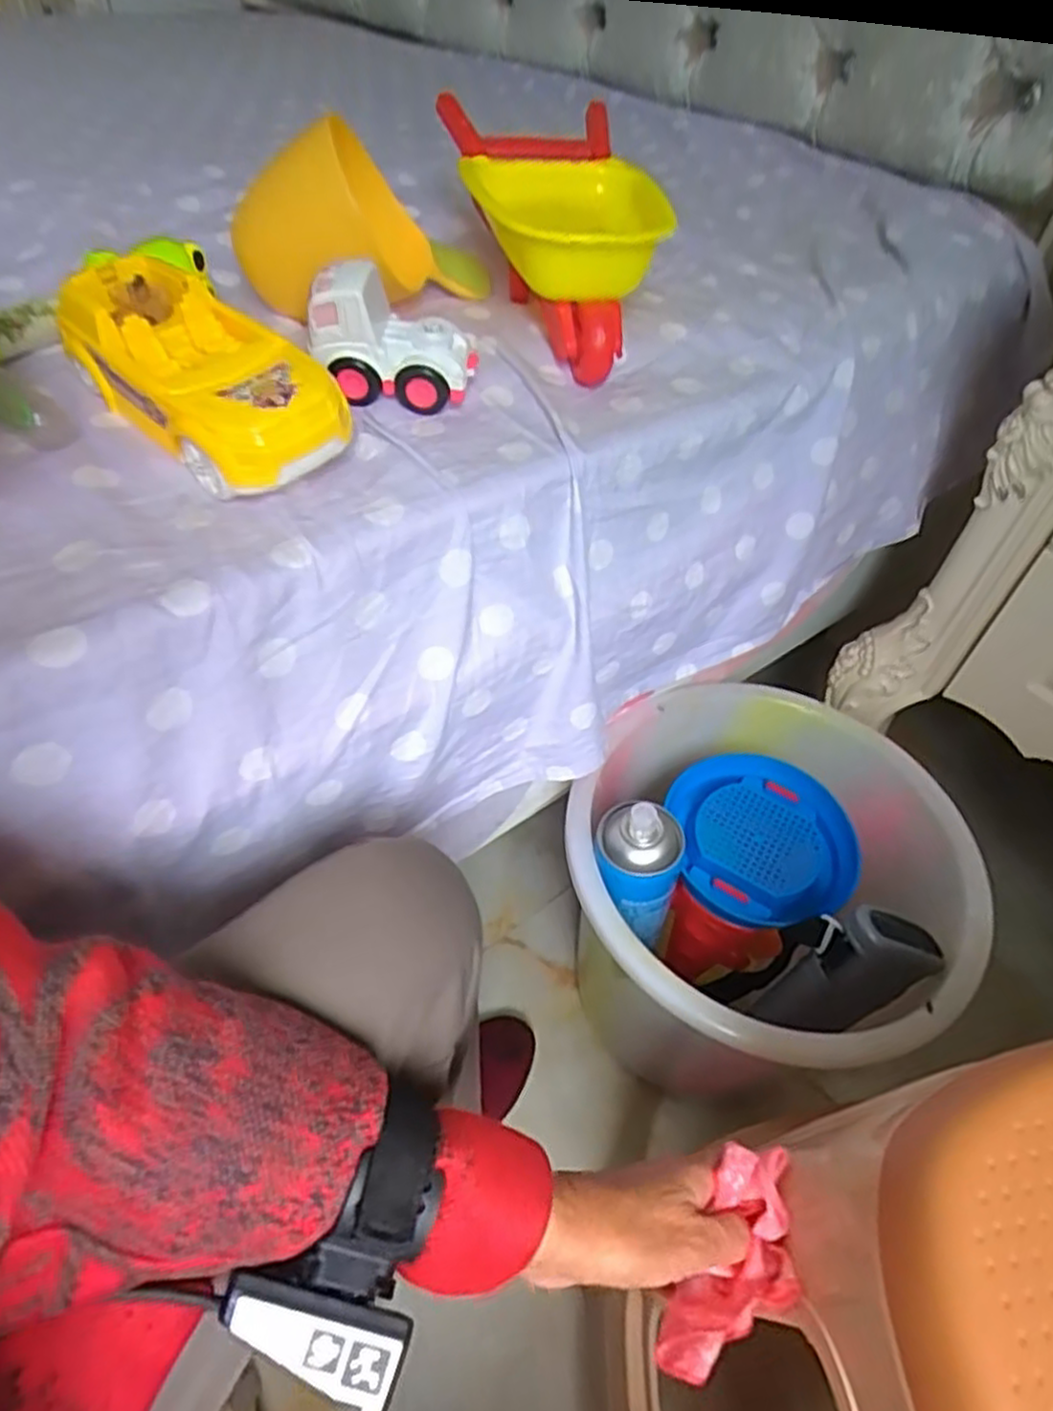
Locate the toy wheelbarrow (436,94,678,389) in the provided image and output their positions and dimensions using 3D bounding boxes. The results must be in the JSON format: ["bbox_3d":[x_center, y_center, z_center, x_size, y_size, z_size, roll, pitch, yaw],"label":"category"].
[{"bbox_3d":[0.021,-0.327,0.520,0.111,0.096,0.213,-9,50,-14],"label":"toy wheelbarrow"}]

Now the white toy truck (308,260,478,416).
[{"bbox_3d":[-0.079,-0.216,0.439,0.092,0.065,0.045,3,48,-3],"label":"white toy truck"}]

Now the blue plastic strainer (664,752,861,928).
[{"bbox_3d":[0.197,0.107,0.620,0.138,0.027,0.146,-2,49,-7],"label":"blue plastic strainer"}]

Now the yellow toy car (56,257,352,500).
[{"bbox_3d":[-0.172,-0.178,0.402,0.171,0.062,0.078,34,54,23],"label":"yellow toy car"}]

